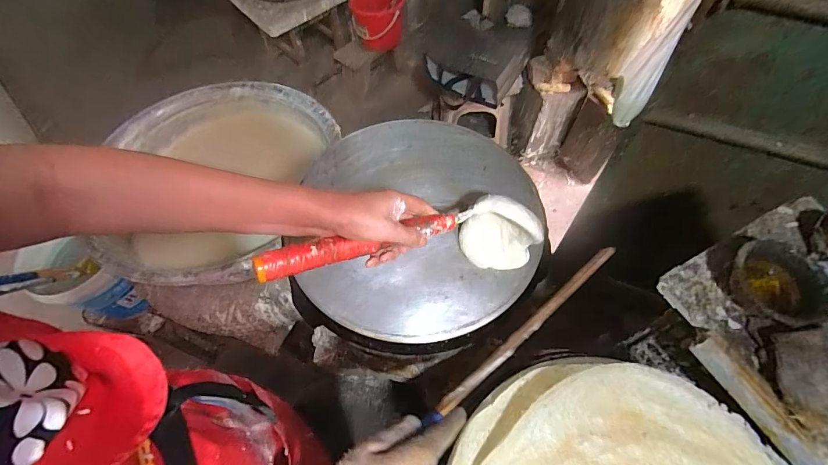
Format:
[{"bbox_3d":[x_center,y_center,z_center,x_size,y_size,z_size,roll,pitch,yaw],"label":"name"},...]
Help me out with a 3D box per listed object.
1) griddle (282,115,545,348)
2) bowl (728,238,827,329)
[{"bbox_3d":[0.015,-0.028,0.616,0.355,0.040,0.380,-1,64,2],"label":"griddle"},{"bbox_3d":[0.495,0.070,0.535,0.104,0.066,0.119,-14,64,-5],"label":"bowl"}]

